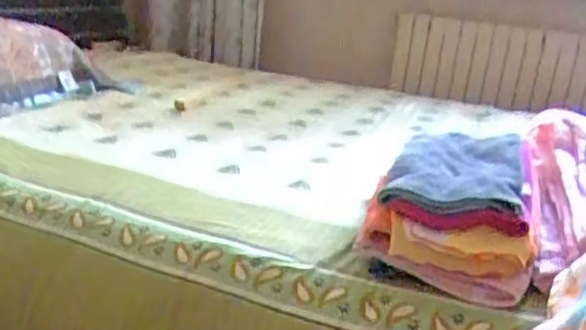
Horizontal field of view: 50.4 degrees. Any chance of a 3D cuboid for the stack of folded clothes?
[{"bbox_3d":[0.242,0.062,0.952,0.219,0.154,0.298,11,19,16],"label":"stack of folded clothes"}]

